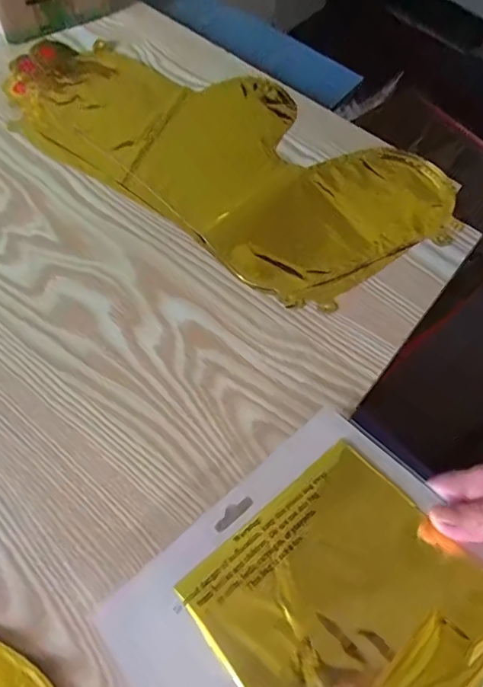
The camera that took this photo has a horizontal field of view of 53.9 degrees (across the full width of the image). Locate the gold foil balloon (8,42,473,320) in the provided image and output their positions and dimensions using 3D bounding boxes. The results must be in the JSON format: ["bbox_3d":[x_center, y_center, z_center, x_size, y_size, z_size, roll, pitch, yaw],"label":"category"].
[{"bbox_3d":[-0.025,-0.191,0.453,0.436,0.011,0.207,33,66,12],"label":"gold foil balloon"}]

